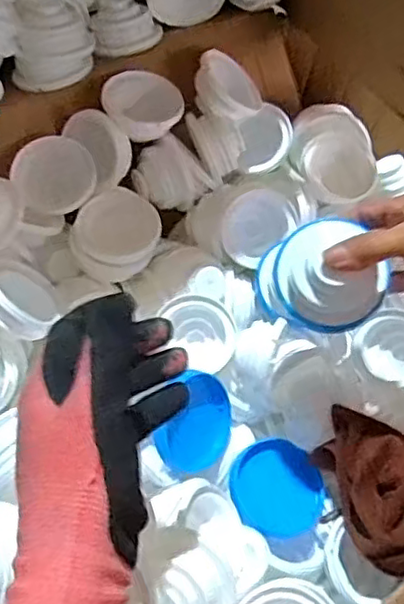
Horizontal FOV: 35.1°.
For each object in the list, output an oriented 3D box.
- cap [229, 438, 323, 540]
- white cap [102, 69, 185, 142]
[{"bbox_3d":[0.063,0.157,0.539,0.076,0.018,0.076,1,59,-2],"label":"cap"},{"bbox_3d":[-0.053,-0.178,0.590,0.068,0.033,0.062,1,59,-2],"label":"white cap"}]

